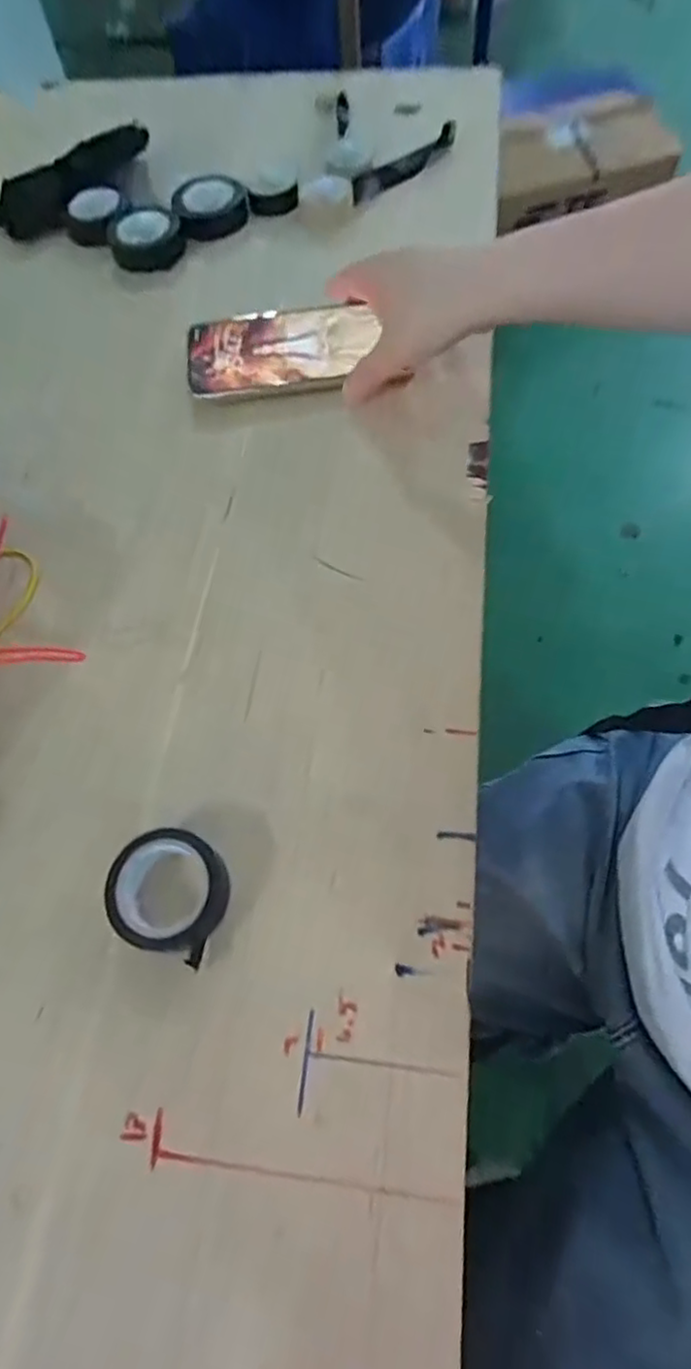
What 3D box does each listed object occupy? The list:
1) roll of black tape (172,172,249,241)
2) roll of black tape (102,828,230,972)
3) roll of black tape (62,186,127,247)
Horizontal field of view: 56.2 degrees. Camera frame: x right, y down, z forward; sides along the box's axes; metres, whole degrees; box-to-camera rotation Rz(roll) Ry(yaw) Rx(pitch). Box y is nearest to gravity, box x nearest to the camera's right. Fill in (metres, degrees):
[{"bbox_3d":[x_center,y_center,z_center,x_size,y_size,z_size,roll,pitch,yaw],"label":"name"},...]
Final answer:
[{"bbox_3d":[-0.114,-0.408,0.550,0.060,0.025,0.064,-1,65,3],"label":"roll of black tape"},{"bbox_3d":[-0.086,0.100,0.315,0.055,0.019,0.055,-1,65,3],"label":"roll of black tape"},{"bbox_3d":[-0.218,-0.401,0.552,0.047,0.017,0.056,10,66,8],"label":"roll of black tape"}]

